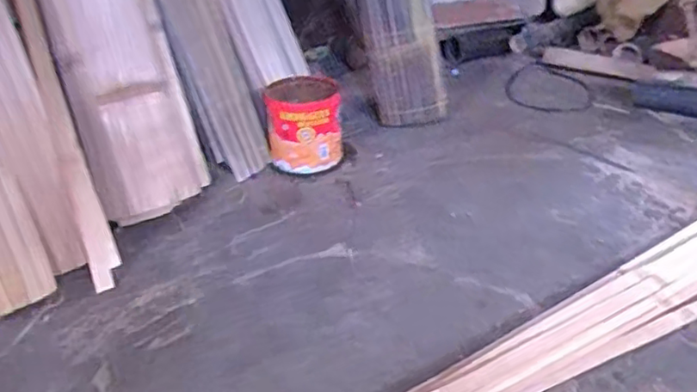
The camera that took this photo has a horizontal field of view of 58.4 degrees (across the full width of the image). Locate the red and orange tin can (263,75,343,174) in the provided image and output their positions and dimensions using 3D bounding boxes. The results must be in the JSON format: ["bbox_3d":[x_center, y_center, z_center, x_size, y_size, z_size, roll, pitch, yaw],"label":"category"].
[{"bbox_3d":[-0.092,-0.149,1.306,0.154,0.165,0.160,-7,32,-6],"label":"red and orange tin can"}]

